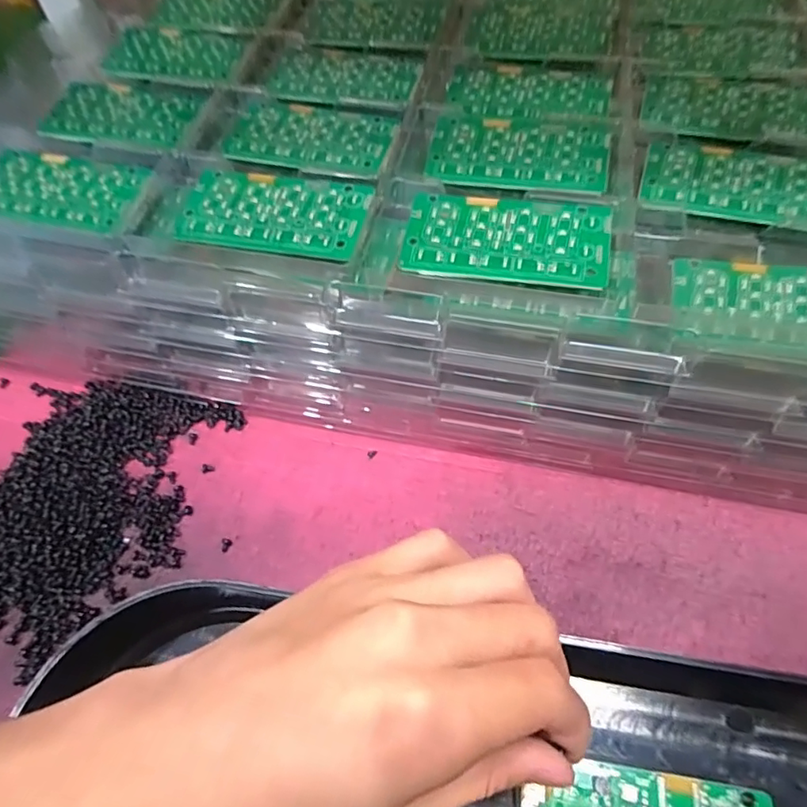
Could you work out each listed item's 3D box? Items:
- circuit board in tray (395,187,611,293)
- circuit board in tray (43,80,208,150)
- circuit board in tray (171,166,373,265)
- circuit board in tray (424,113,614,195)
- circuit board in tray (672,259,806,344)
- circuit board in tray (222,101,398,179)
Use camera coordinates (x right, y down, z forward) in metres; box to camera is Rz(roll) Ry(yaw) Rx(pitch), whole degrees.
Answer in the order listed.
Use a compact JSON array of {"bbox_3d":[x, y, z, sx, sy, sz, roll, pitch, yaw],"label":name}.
[{"bbox_3d":[0.048,-0.080,0.258,0.094,0.005,0.046,9,59,7],"label":"circuit board in tray"},{"bbox_3d":[-0.164,-0.166,0.320,0.087,0.006,0.054,13,59,10],"label":"circuit board in tray"},{"bbox_3d":[-0.064,-0.095,0.271,0.090,0.006,0.047,10,59,8],"label":"circuit board in tray"},{"bbox_3d":[0.060,-0.132,0.294,0.094,0.009,0.054,11,59,9],"label":"circuit board in tray"},{"bbox_3d":[0.173,-0.045,0.248,0.095,0.009,0.041,9,59,8],"label":"circuit board in tray"},{"bbox_3d":[-0.052,-0.148,0.308,0.094,0.006,0.049,18,60,13],"label":"circuit board in tray"}]

